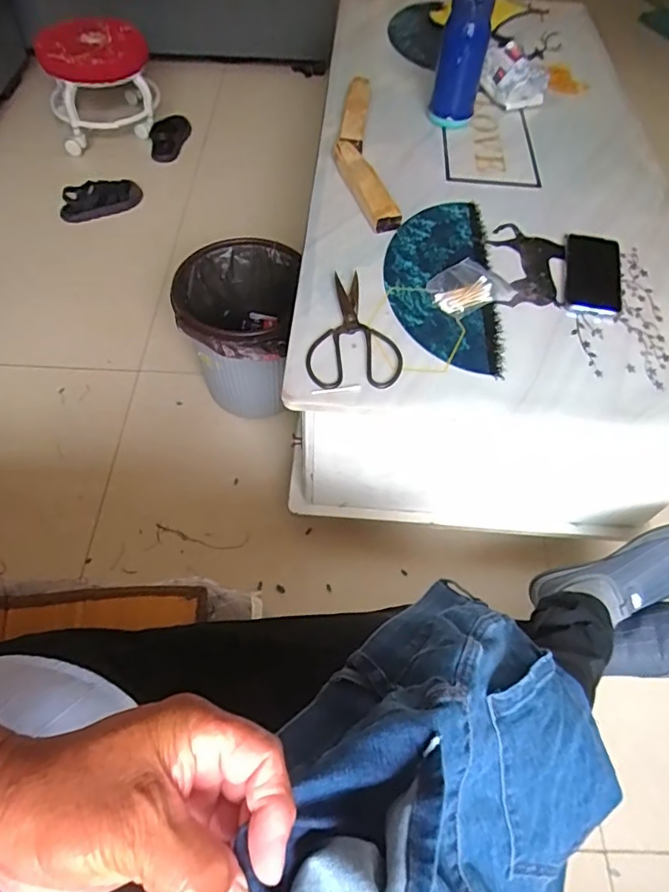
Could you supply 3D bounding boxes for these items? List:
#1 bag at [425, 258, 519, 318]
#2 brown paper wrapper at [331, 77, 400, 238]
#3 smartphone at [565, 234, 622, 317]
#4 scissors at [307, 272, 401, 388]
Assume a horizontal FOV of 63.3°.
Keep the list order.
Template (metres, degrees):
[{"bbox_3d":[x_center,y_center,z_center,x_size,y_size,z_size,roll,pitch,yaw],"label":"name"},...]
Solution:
[{"bbox_3d":[0.182,-0.220,0.748,0.109,0.013,0.086,-25,63,-17],"label":"bag"},{"bbox_3d":[0.040,-0.508,0.905,0.082,0.029,0.430,-2,58,-5],"label":"brown paper wrapper"},{"bbox_3d":[0.371,-0.246,0.778,0.076,0.010,0.157,12,58,4],"label":"smartphone"},{"bbox_3d":[0.020,-0.152,0.693,0.115,0.008,0.192,-3,58,-5],"label":"scissors"}]

